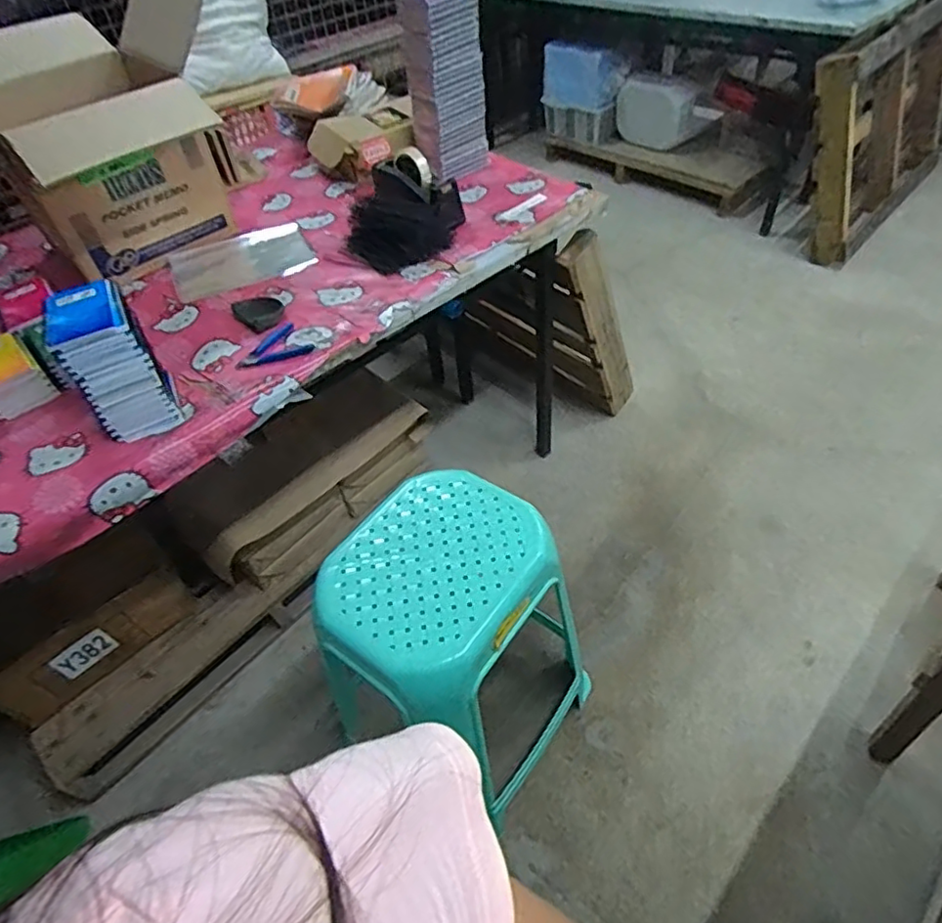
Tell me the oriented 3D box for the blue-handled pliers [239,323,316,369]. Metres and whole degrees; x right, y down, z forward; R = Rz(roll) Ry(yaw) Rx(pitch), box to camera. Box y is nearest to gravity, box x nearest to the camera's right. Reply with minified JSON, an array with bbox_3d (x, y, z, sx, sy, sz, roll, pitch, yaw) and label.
[{"bbox_3d":[-0.337,-0.186,1.027,0.117,0.011,0.079,-33,54,-22],"label":"blue-handled pliers"}]

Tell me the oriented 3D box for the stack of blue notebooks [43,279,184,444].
[{"bbox_3d":[-0.515,-0.141,0.880,0.104,0.186,0.127,-28,52,-18],"label":"stack of blue notebooks"}]

